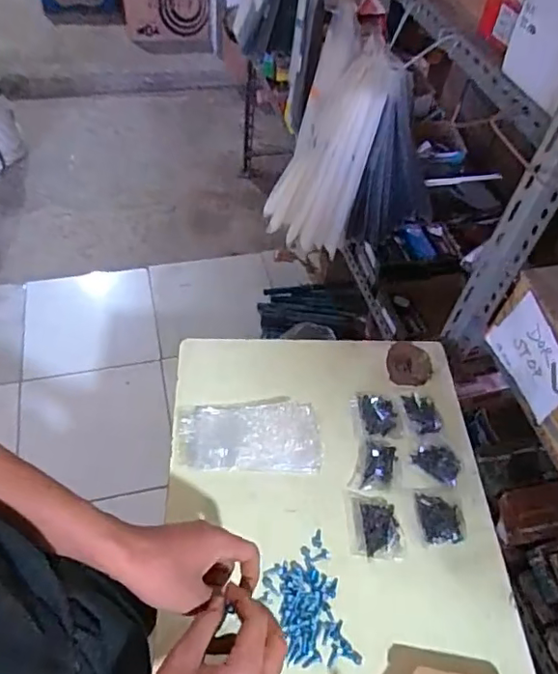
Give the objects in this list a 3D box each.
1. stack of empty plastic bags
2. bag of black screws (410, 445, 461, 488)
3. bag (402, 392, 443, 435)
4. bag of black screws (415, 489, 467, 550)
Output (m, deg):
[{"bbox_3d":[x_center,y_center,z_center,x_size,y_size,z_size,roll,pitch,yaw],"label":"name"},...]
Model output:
[{"bbox_3d":[-0.038,0.124,0.693,0.181,0.030,0.092,2,52,-4],"label":"stack of empty plastic bags"},{"bbox_3d":[0.208,0.162,0.705,0.059,0.014,0.043,39,59,23],"label":"bag of black screws"},{"bbox_3d":[0.198,0.106,0.749,0.048,0.010,0.066,-5,53,-9],"label":"bag"},{"bbox_3d":[0.198,0.219,0.663,0.054,0.025,0.066,3,52,-3],"label":"bag of black screws"}]

